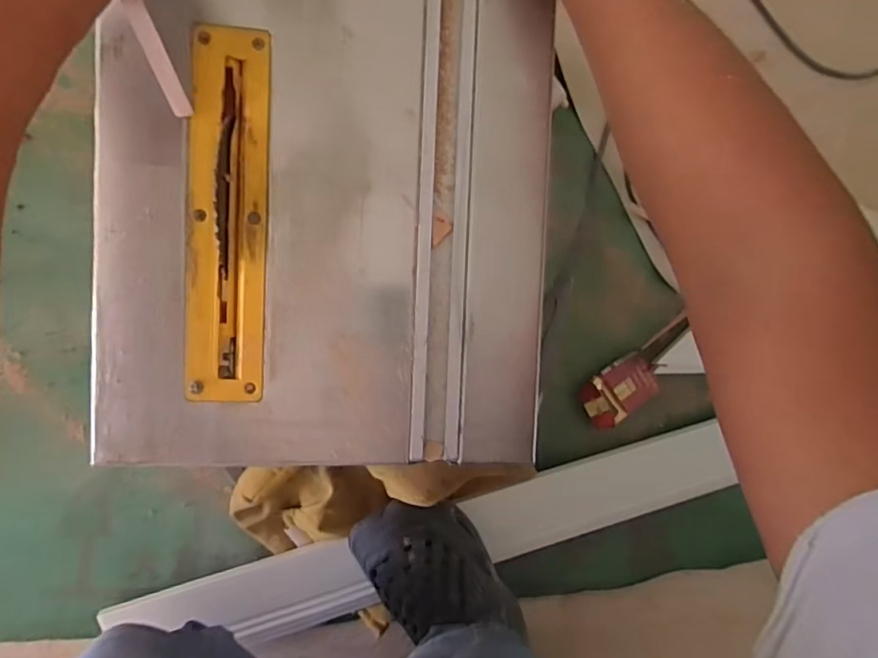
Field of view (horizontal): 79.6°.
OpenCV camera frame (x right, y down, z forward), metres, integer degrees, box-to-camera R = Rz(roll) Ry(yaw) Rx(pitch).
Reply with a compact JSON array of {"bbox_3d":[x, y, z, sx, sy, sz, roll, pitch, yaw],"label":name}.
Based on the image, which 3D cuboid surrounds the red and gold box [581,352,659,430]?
[{"bbox_3d":[0.225,0.079,0.662,0.094,0.034,0.062,-34,96,-5],"label":"red and gold box"}]

